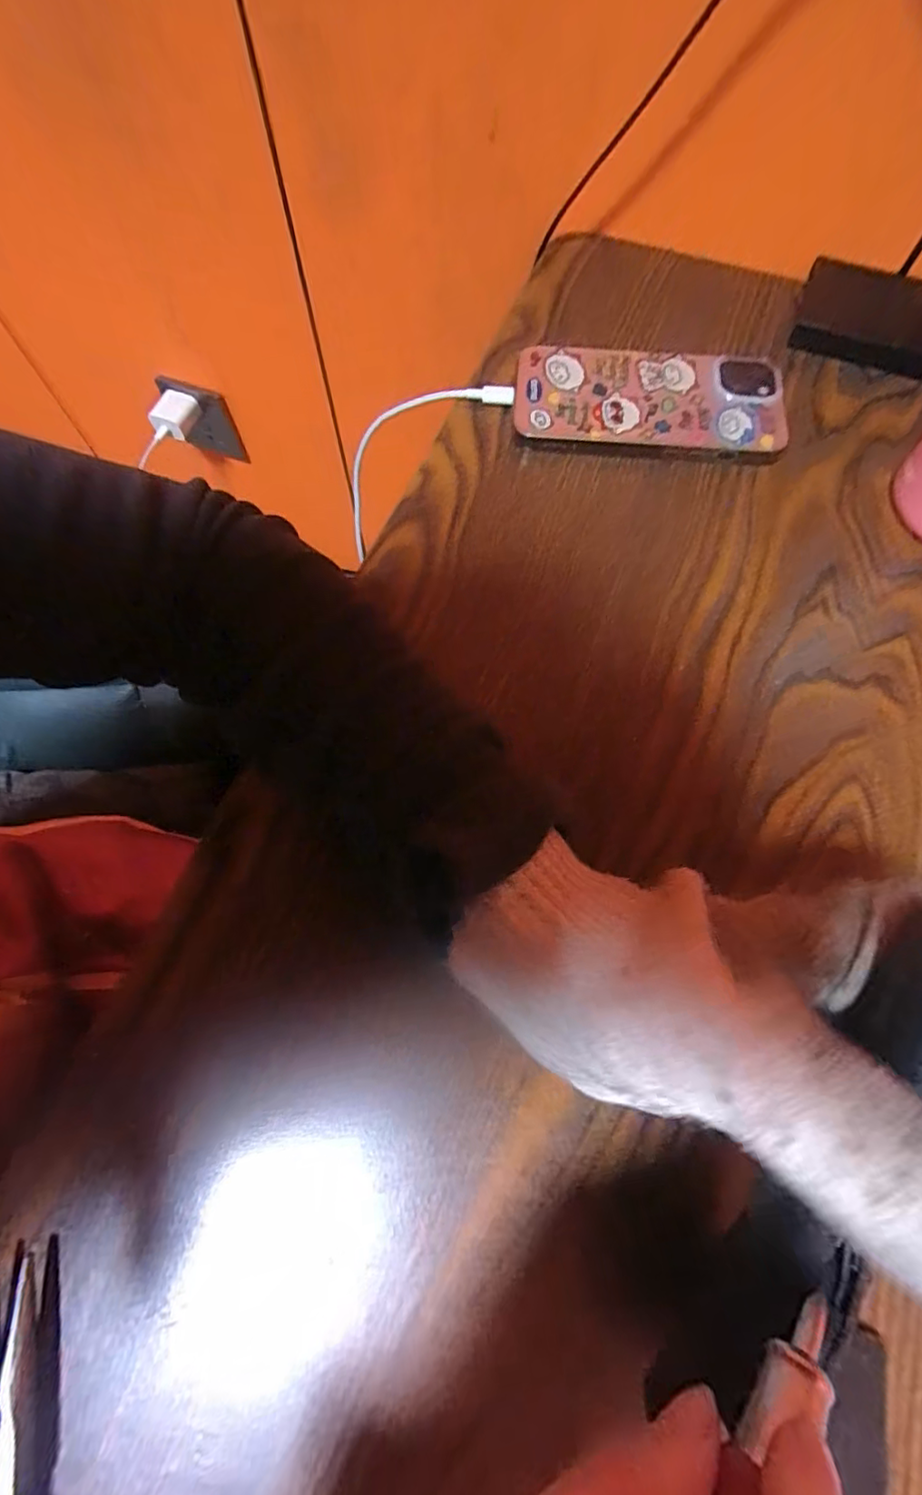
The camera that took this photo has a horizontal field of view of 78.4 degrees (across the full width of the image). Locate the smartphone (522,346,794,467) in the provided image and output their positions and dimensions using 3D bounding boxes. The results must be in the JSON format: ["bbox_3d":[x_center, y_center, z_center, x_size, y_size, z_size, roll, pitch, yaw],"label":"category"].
[{"bbox_3d":[0.099,-0.184,0.301,0.137,0.016,0.064,5,70,2],"label":"smartphone"}]

